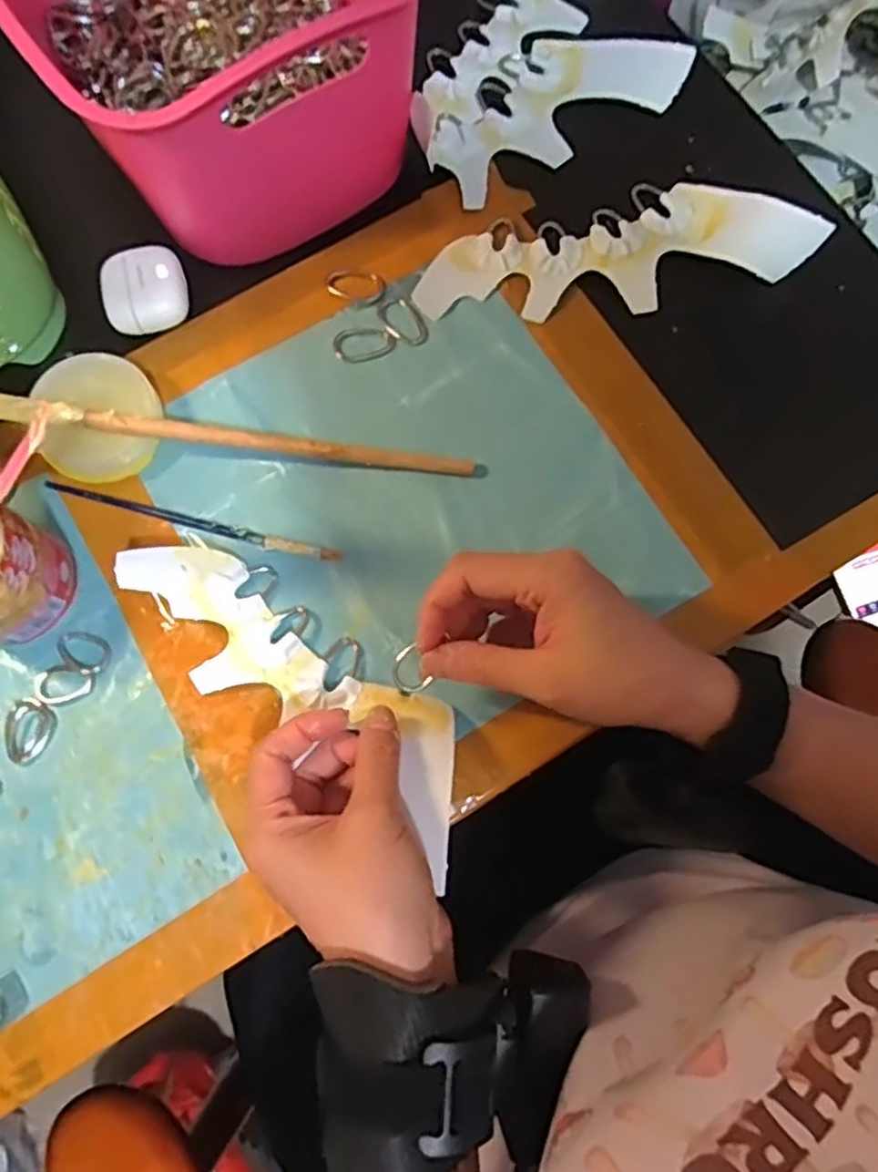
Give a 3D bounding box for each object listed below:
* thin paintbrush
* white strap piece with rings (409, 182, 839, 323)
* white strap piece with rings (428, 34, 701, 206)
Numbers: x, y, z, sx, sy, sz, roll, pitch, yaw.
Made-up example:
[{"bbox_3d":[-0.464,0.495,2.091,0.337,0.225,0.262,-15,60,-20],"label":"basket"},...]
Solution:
[{"bbox_3d":[-0.135,-0.035,0.394,0.165,0.006,0.009,14,78,3],"label":"thin paintbrush"},{"bbox_3d":[0.100,-0.200,0.424,0.226,0.026,0.074,-13,78,-3],"label":"white strap piece with rings"},{"bbox_3d":[0.071,-0.308,0.455,0.173,0.011,0.077,-32,80,-7],"label":"white strap piece with rings"}]

